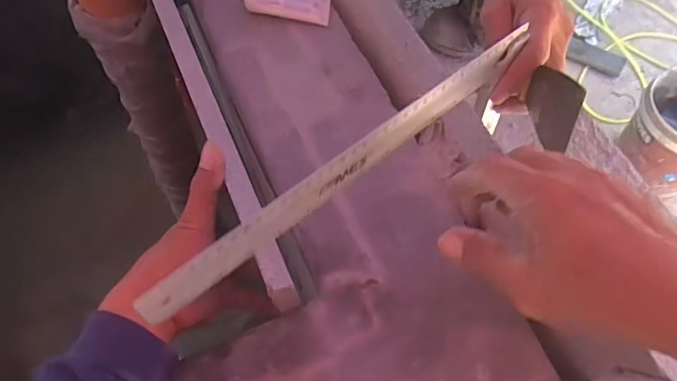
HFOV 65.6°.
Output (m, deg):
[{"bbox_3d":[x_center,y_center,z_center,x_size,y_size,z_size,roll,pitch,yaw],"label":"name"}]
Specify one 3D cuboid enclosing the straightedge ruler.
[{"bbox_3d":[0.017,-0.023,0.374,0.340,0.034,0.008,-36,67,-20],"label":"straightedge ruler"}]

